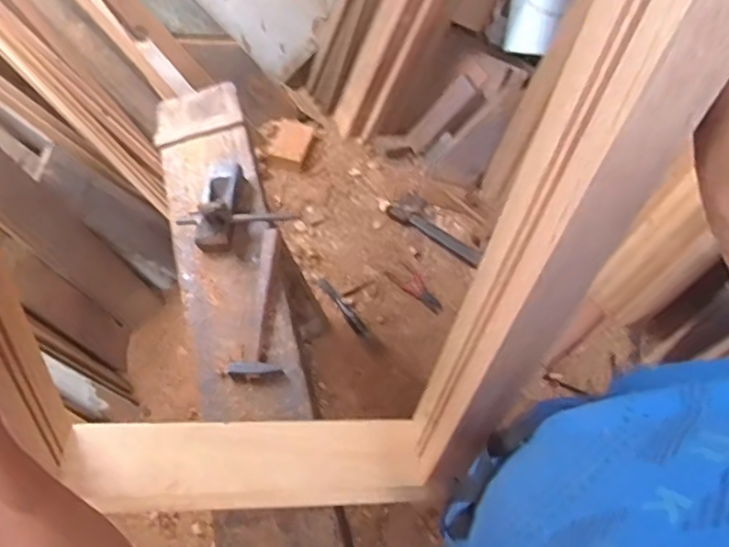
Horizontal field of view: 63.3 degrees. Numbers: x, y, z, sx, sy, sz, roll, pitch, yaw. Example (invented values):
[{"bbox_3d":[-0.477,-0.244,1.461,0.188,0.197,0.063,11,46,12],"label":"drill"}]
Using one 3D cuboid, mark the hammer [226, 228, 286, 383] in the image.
[{"bbox_3d":[-0.190,0.048,1.025,0.087,0.029,0.280,-7,59,1],"label":"hammer"}]

